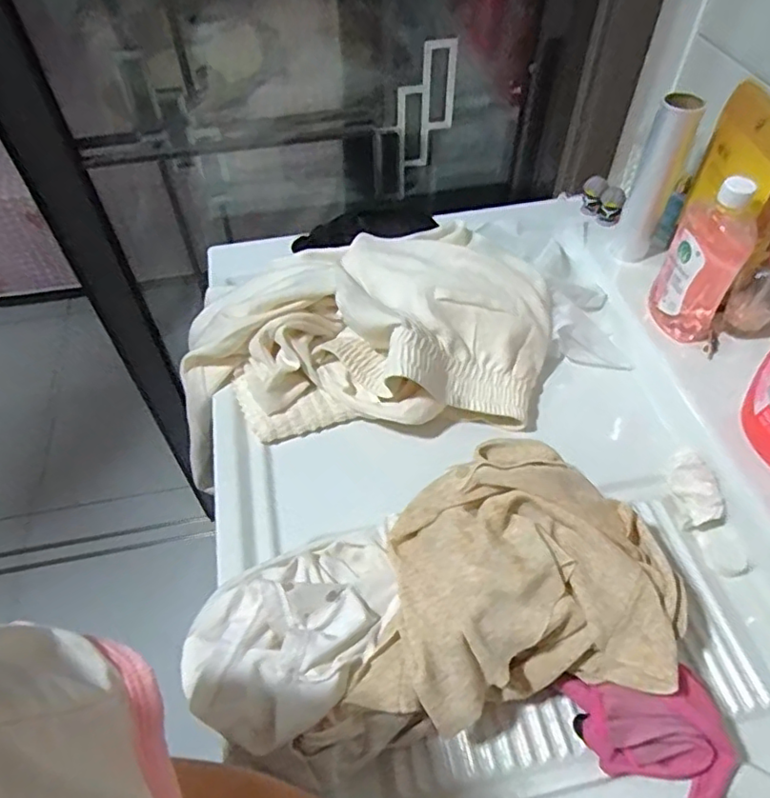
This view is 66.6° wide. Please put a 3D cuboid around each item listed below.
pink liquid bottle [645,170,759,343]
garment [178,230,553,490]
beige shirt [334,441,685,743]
[{"bbox_3d":[0.350,-0.150,0.645,0.080,0.184,0.063,28,57,21],"label":"pink liquid bottle"},{"bbox_3d":[-0.027,-0.080,0.665,0.450,0.114,0.273,-13,53,-9],"label":"garment"},{"bbox_3d":[0.120,0.141,0.483,0.226,0.095,0.256,10,53,9],"label":"beige shirt"}]

